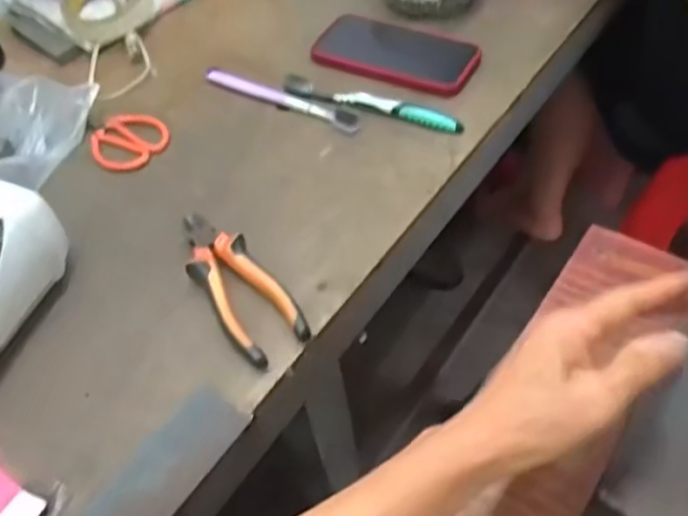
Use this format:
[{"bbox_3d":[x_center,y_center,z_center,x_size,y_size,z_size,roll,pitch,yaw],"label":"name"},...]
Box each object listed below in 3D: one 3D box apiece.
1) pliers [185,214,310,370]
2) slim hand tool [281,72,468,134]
[{"bbox_3d":[-0.087,0.018,0.518,0.052,0.024,0.147,-30,57,-19],"label":"pliers"},{"bbox_3d":[0.025,-0.152,0.649,0.188,0.010,0.026,20,56,17],"label":"slim hand tool"}]

